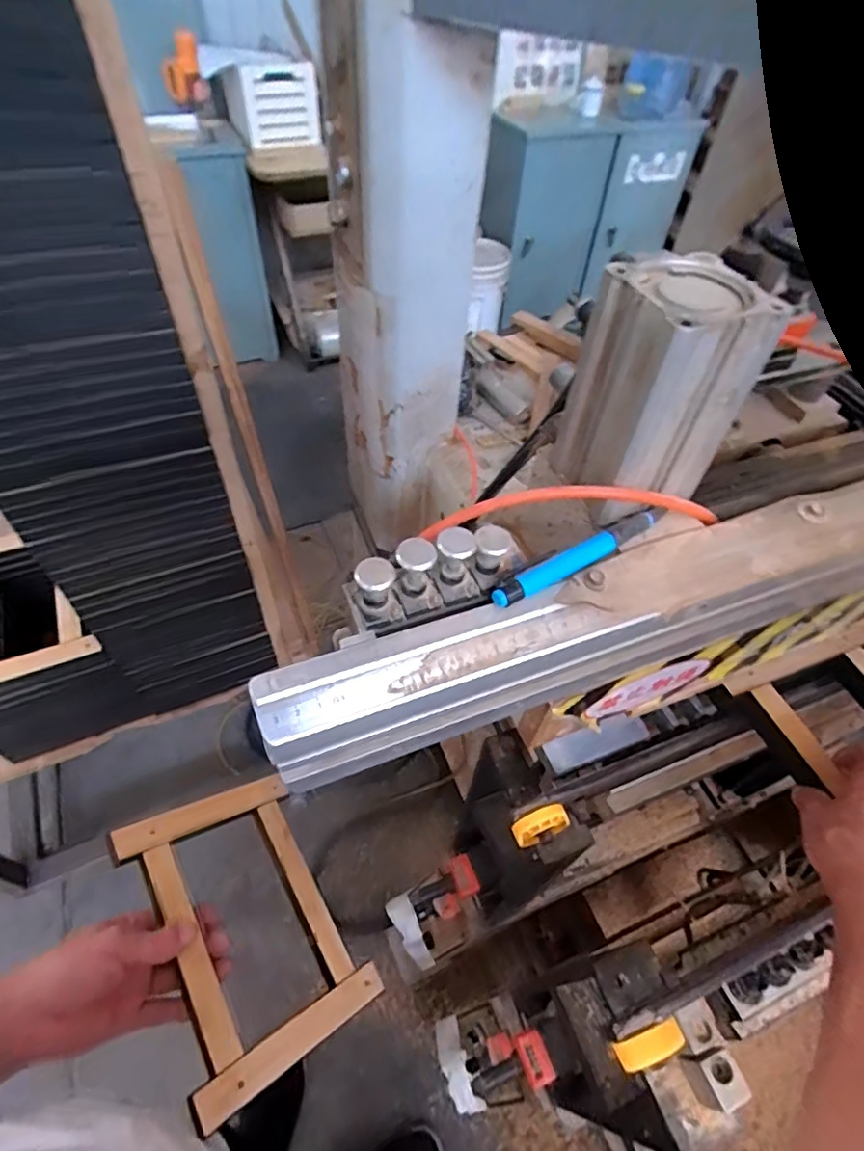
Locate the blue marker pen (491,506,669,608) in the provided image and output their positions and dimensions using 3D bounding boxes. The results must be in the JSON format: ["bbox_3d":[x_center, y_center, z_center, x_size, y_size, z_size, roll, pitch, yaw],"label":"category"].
[{"bbox_3d":[0.084,-0.012,0.310,0.125,0.009,0.011,-25,57,-22],"label":"blue marker pen"}]

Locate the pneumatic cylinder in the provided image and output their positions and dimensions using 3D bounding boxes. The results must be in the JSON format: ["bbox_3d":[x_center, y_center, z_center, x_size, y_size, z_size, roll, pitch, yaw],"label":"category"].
[{"bbox_3d":[0.115,-0.096,0.306,0.071,0.119,0.069,-15,54,-15],"label":"pneumatic cylinder"}]

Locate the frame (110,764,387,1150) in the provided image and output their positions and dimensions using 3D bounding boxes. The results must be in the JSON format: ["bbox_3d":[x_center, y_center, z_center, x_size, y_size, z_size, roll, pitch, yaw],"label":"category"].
[{"bbox_3d":[-0.169,0.318,0.532,0.177,0.016,0.239,-3,49,-48],"label":"frame"}]

